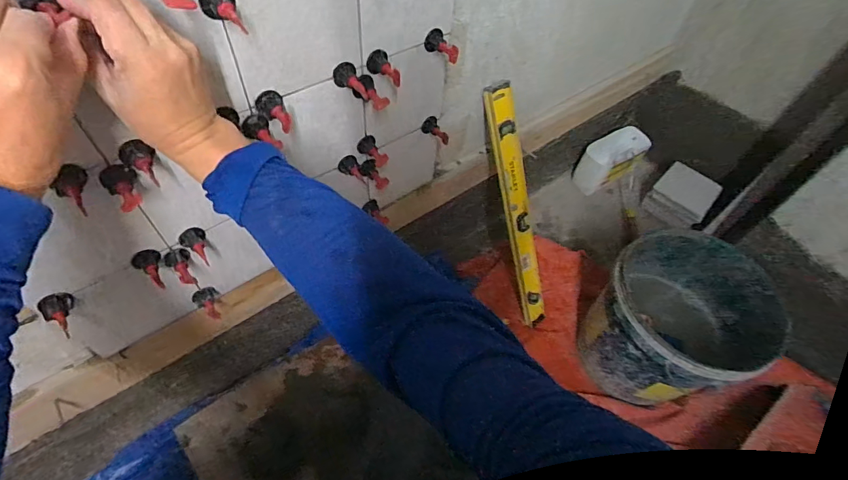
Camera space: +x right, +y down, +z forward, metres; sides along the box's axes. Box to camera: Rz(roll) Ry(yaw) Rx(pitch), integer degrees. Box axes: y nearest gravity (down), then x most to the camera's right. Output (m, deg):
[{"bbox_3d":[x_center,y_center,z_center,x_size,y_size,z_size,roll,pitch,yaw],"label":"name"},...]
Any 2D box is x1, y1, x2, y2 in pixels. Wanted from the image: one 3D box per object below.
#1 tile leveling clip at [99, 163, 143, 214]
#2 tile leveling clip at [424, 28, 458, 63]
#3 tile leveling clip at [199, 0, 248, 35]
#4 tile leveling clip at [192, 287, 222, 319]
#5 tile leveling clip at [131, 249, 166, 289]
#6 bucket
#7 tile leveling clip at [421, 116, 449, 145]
[{"bbox_3d":[-0.301,-0.053,0.434,0.030,0.024,0.050,-33,64,-25],"label":"tile leveling clip"},{"bbox_3d":[0.022,-0.261,0.585,0.031,0.026,0.051,-14,57,-15],"label":"tile leveling clip"},{"bbox_3d":[-0.178,-0.200,0.379,0.030,0.025,0.054,-17,58,-17],"label":"tile leveling clip"},{"bbox_3d":[-0.317,0.098,0.641,0.035,0.032,0.045,-28,62,-23],"label":"tile leveling clip"},{"bbox_3d":[-0.331,0.035,0.528,0.049,0.026,0.029,41,61,21],"label":"tile leveling clip"},{"bbox_3d":[0.538,0.178,0.958,0.353,0.296,0.322,3,55,-4],"label":"bucket"},{"bbox_3d":[0.026,-0.184,0.714,0.046,0.026,0.040,35,59,18],"label":"tile leveling clip"}]

